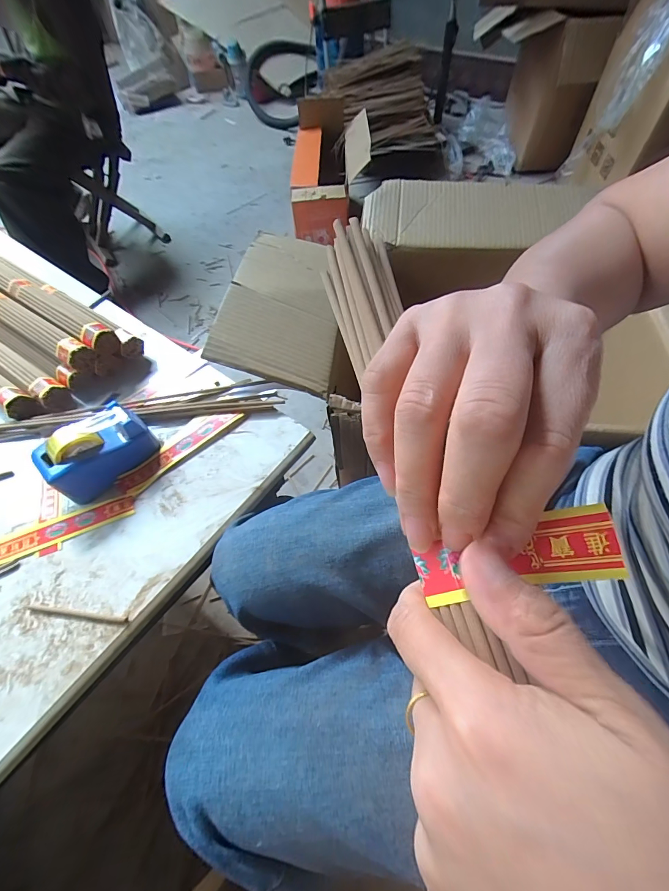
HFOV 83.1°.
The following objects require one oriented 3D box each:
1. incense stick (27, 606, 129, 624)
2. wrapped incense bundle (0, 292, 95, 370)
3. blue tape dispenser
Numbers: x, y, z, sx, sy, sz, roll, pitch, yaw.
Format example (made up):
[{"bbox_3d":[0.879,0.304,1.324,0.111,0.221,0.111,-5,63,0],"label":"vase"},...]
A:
[{"bbox_3d":[-0.229,0.151,0.335,0.095,0.004,0.006,5,63,4],"label":"incense stick"},{"bbox_3d":[-0.429,-0.177,0.492,0.326,0.035,0.030,29,64,18],"label":"wrapped incense bundle"},{"bbox_3d":[-0.244,0.005,0.390,0.100,0.057,0.054,-41,68,-19],"label":"blue tape dispenser"}]

